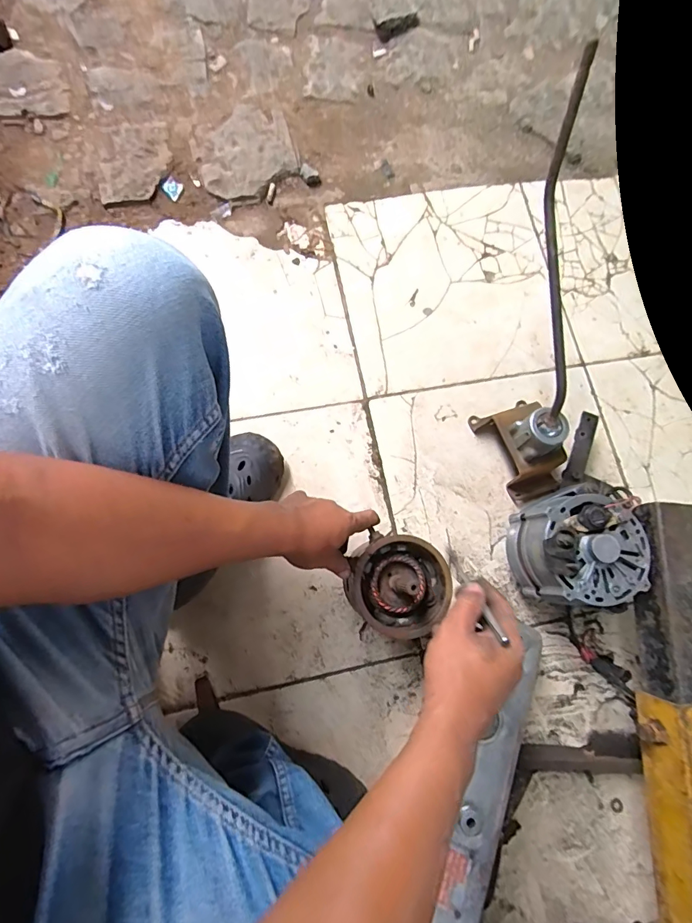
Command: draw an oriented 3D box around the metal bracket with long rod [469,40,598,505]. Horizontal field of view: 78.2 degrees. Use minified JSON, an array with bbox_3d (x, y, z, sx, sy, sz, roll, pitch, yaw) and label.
[{"bbox_3d":[0.261,-0.185,0.588,0.108,0.135,0.530,-9,119,-3],"label":"metal bracket with long rod"}]

